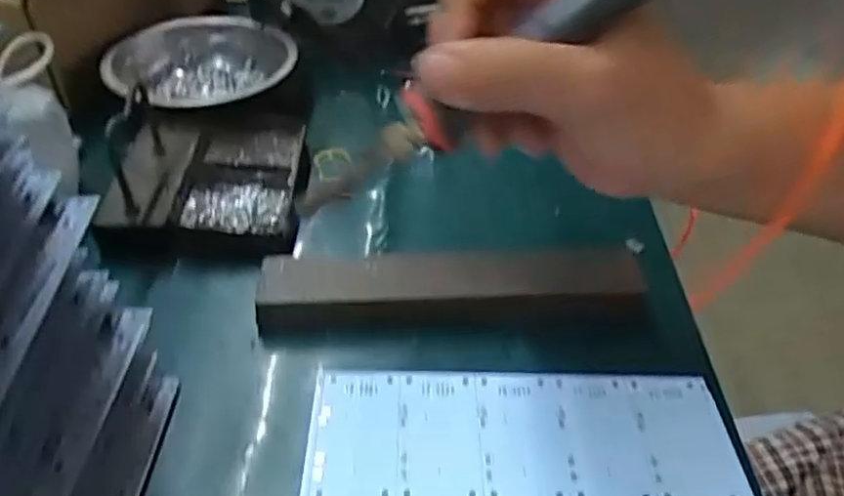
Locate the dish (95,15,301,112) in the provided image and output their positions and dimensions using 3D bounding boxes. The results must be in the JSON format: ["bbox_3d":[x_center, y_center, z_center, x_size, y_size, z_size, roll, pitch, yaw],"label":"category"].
[{"bbox_3d":[-0.153,-0.125,0.471,0.125,0.030,0.113,-18,44,-21],"label":"dish"}]

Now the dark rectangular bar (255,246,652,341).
[{"bbox_3d":[0.016,0.021,0.338,0.191,0.027,0.038,-3,41,-5],"label":"dark rectangular bar"}]

